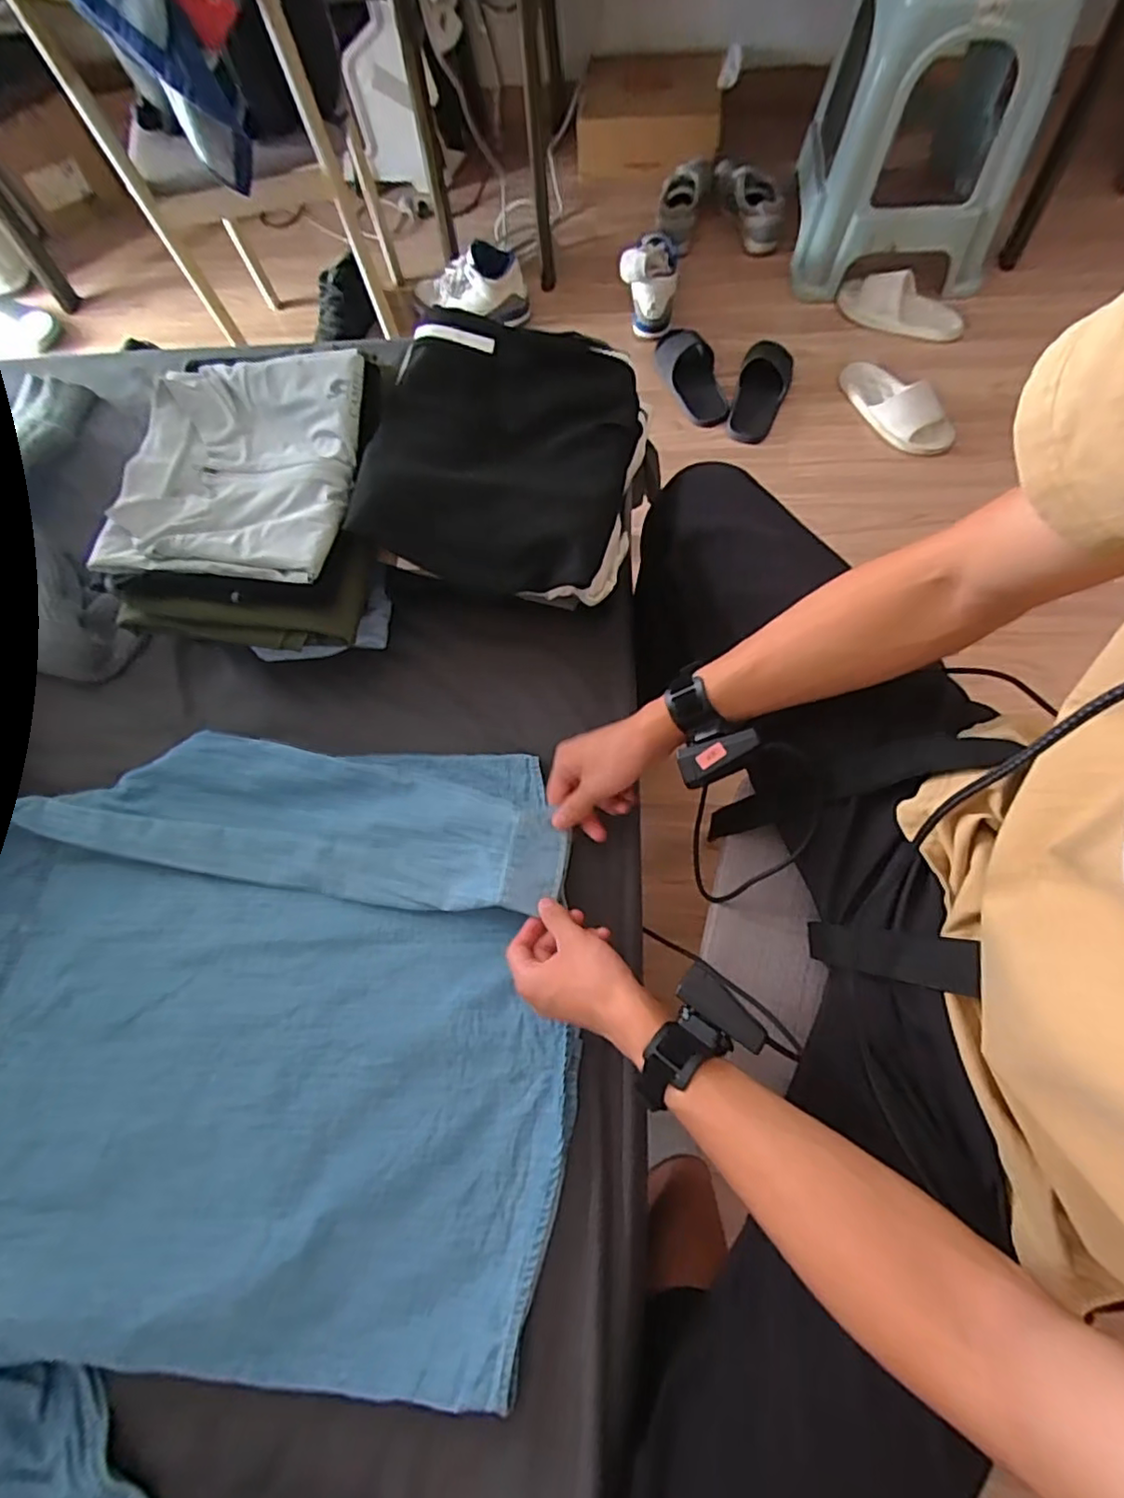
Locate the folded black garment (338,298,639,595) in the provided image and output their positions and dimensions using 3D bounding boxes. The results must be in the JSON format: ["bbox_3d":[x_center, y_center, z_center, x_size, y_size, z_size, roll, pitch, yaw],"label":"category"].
[{"bbox_3d":[-0.062,-0.297,0.617,0.259,0.052,0.287,13,74,8],"label":"folded black garment"}]

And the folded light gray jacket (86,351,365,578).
[{"bbox_3d":[-0.331,-0.288,0.613,0.236,0.047,0.246,6,70,4],"label":"folded light gray jacket"}]

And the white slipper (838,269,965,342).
[{"bbox_3d":[0.728,-0.951,1.305,0.262,0.053,0.110,20,75,10],"label":"white slipper"}]

